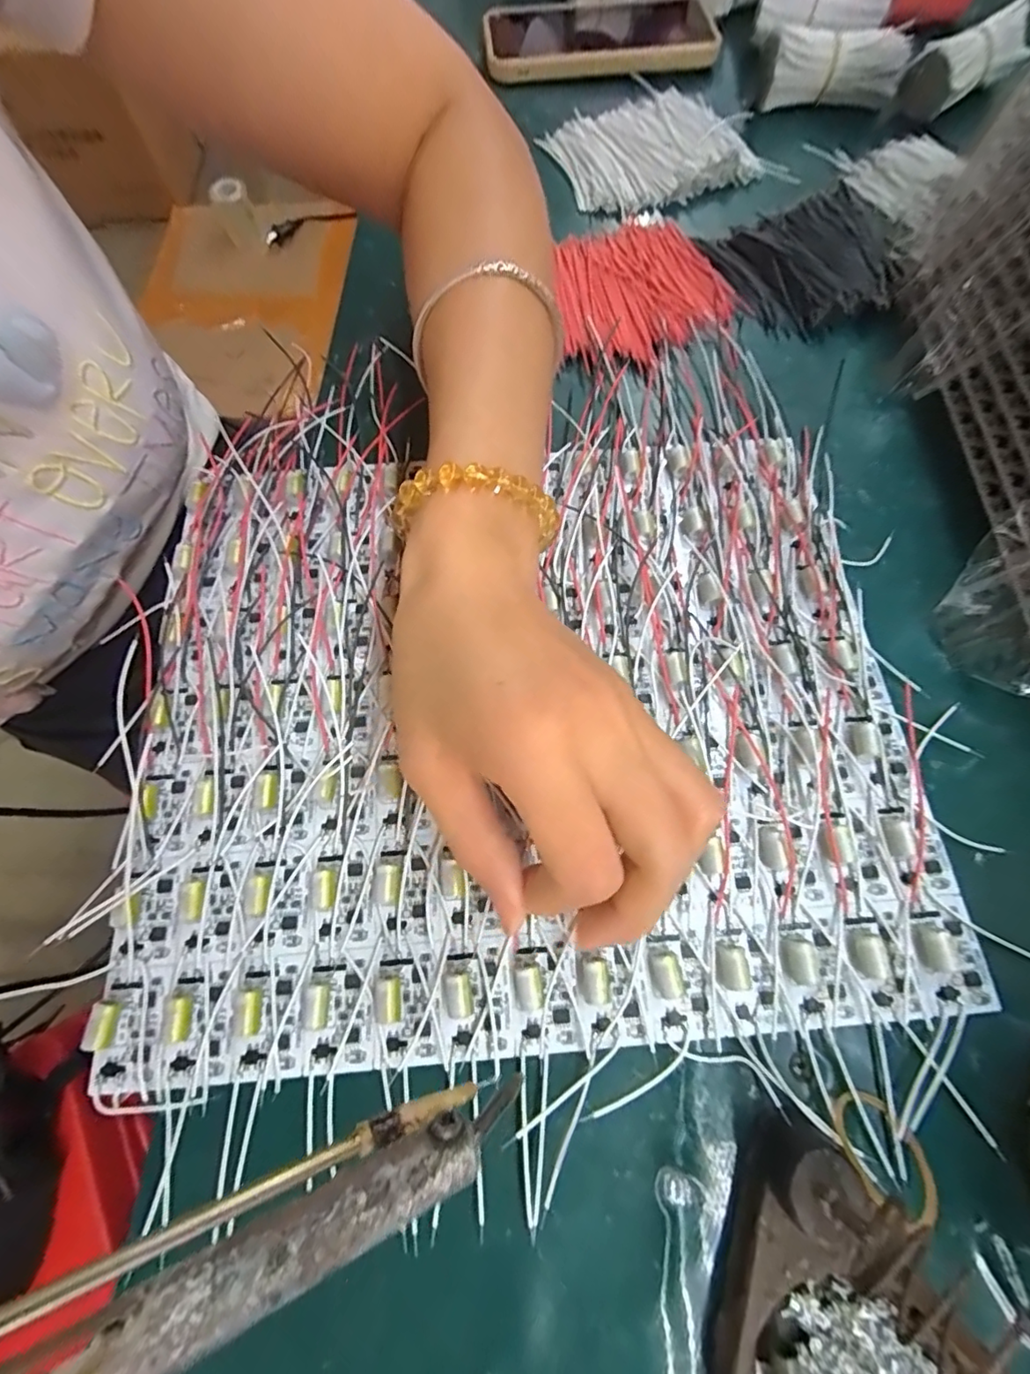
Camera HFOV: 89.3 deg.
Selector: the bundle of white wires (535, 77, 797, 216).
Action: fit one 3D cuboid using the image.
[{"bbox_3d":[0.094,-0.362,0.348,0.133,0.011,0.117,-20,70,-6],"label":"bundle of white wires"}]

